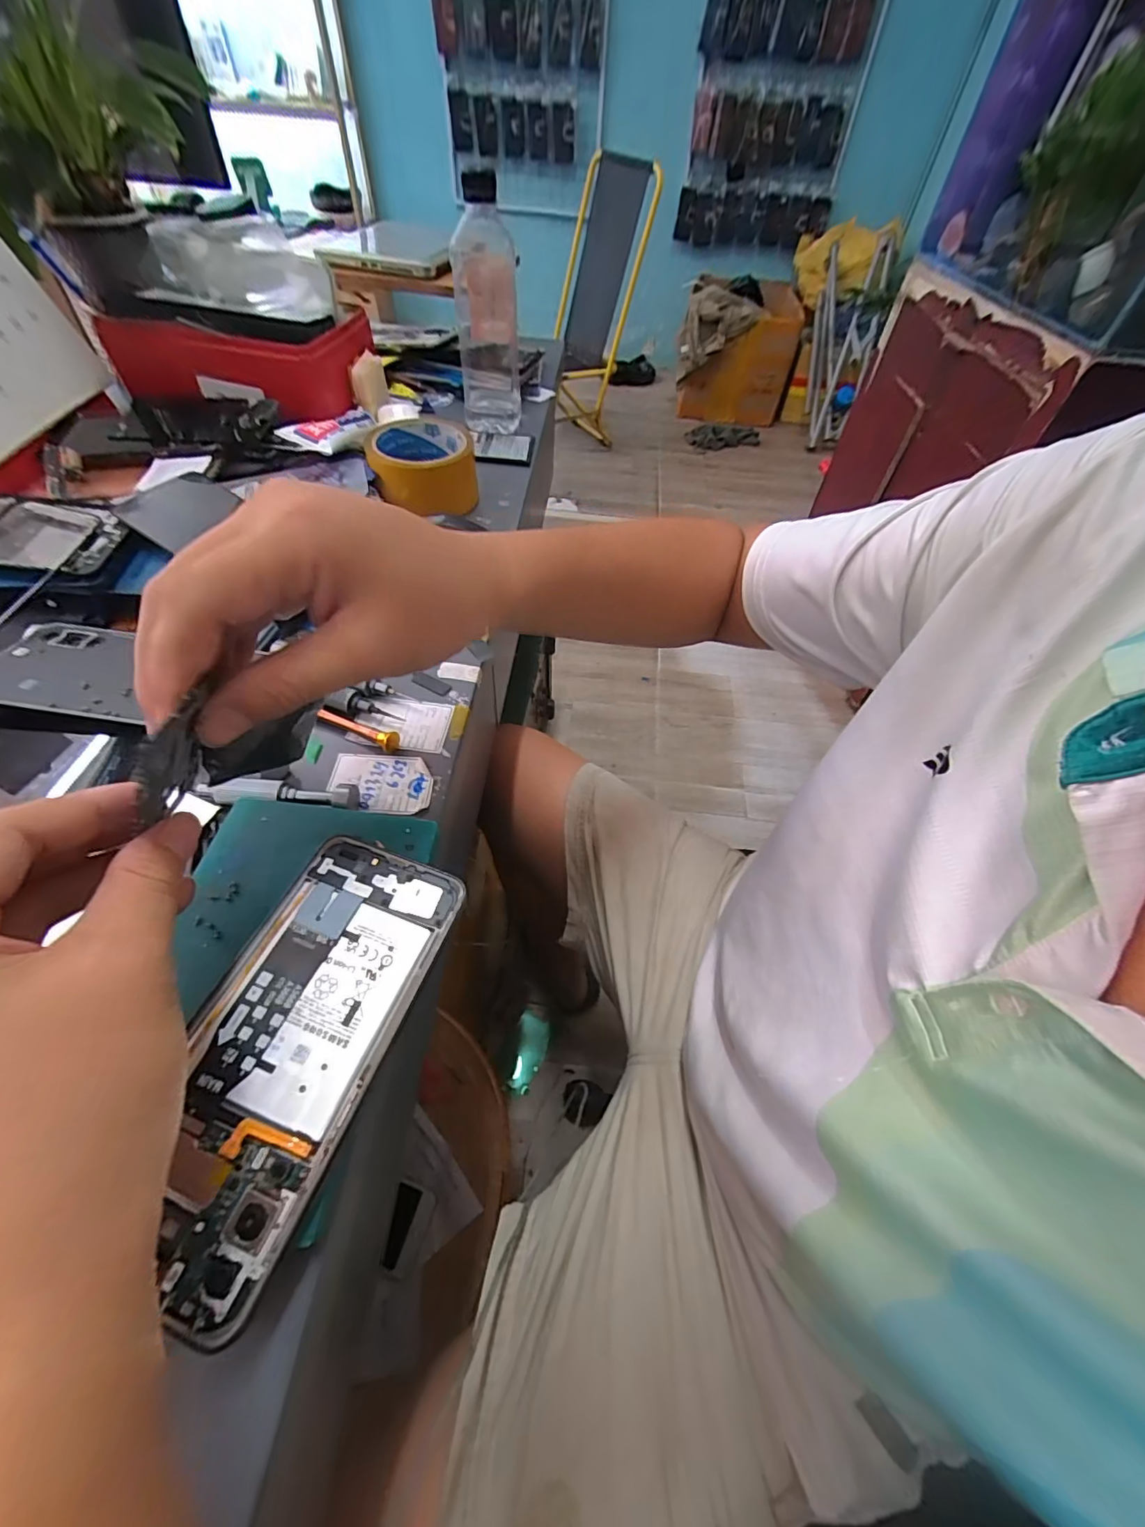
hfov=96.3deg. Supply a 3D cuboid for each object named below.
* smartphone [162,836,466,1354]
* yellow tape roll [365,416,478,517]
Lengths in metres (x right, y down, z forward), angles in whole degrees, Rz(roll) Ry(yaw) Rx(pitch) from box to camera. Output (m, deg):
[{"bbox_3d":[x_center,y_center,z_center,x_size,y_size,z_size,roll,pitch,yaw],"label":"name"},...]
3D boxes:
[{"bbox_3d":[-0.109,0.106,0.207,0.074,0.010,0.157,17,54,9],"label":"smartphone"},{"bbox_3d":[-0.134,-0.272,0.465,0.088,0.044,0.088,-5,54,-8],"label":"yellow tape roll"}]

